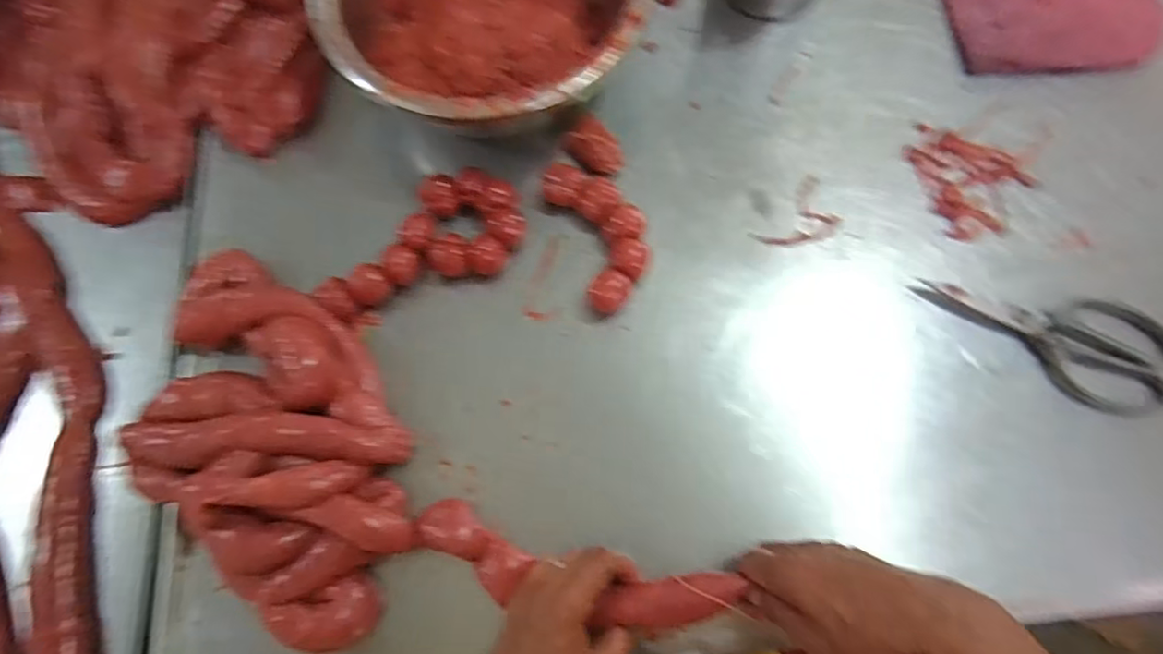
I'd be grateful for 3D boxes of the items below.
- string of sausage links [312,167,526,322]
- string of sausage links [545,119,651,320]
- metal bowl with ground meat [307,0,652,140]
[{"bbox_3d":[-0.128,-0.063,0.520,0.091,0.025,0.180,39,78,12],"label":"string of sausage links"},{"bbox_3d":[0.012,-0.108,0.546,0.075,0.030,0.192,-13,73,-2],"label":"string of sausage links"},{"bbox_3d":[-0.082,-0.295,0.566,0.289,0.095,0.279,-1,73,2],"label":"metal bowl with ground meat"}]

